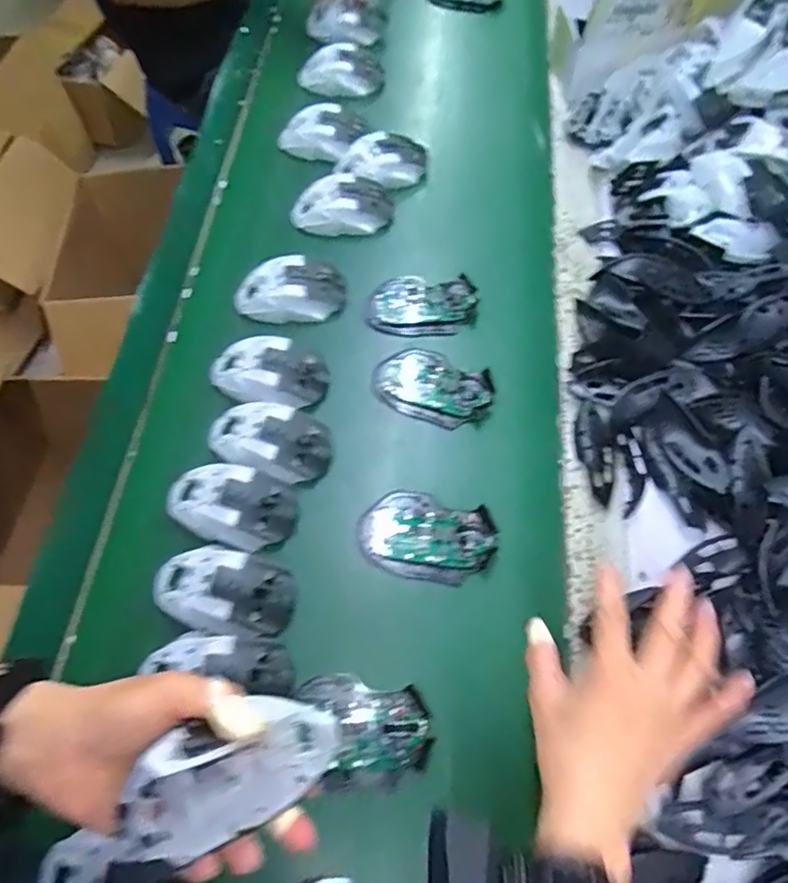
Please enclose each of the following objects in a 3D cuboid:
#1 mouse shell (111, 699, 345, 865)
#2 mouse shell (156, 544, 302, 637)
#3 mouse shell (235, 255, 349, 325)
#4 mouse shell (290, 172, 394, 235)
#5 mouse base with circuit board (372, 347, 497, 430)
[{"bbox_3d":[-0.086,0.177,0.320,0.117,0.067,0.030,-10,17,-39],"label":"mouse shell"},{"bbox_3d":[-0.139,0.121,0.472,0.113,0.030,0.063,12,64,5],"label":"mouse shell"},{"bbox_3d":[-0.110,-0.160,0.615,0.117,0.045,0.075,3,64,0],"label":"mouse shell"},{"bbox_3d":[-0.060,-0.271,0.676,0.117,0.039,0.071,0,64,-1],"label":"mouse shell"},{"bbox_3d":[0.038,-0.056,0.564,0.114,0.024,0.072,28,67,11],"label":"mouse base with circuit board"}]

